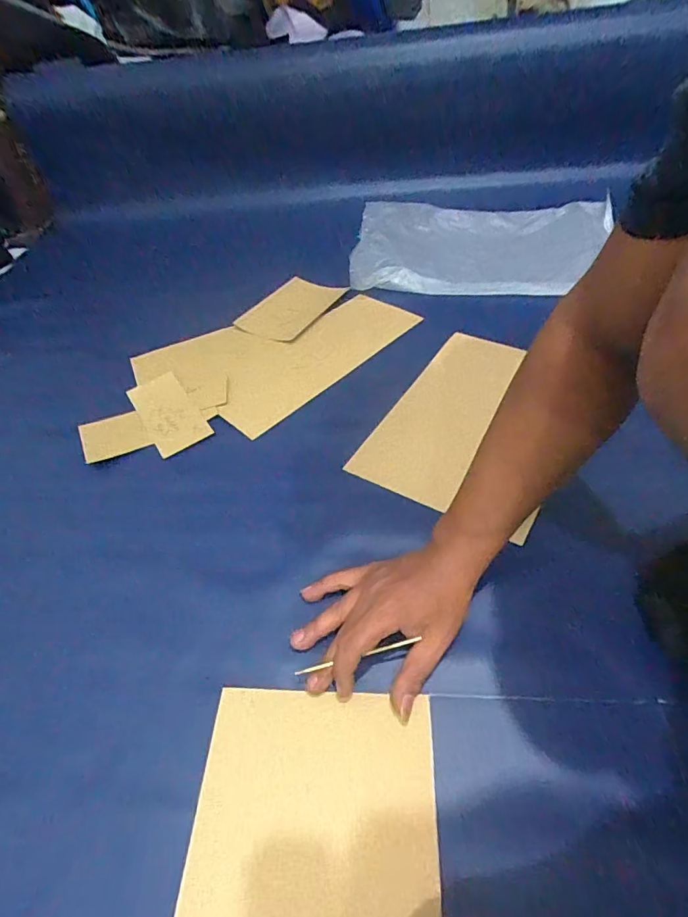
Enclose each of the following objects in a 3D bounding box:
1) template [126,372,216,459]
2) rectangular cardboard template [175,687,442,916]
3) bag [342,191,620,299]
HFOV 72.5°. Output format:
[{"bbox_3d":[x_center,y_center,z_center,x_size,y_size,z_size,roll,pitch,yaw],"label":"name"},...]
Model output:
[{"bbox_3d":[-0.239,-0.066,0.635,0.069,0.008,0.152,-30,55,-18],"label":"template"},{"bbox_3d":[-0.026,0.303,0.286,0.167,0.010,0.293,-1,48,6],"label":"rectangular cardboard template"},{"bbox_3d":[0.252,-0.406,0.865,0.439,0.045,0.313,4,49,11],"label":"bag"}]

